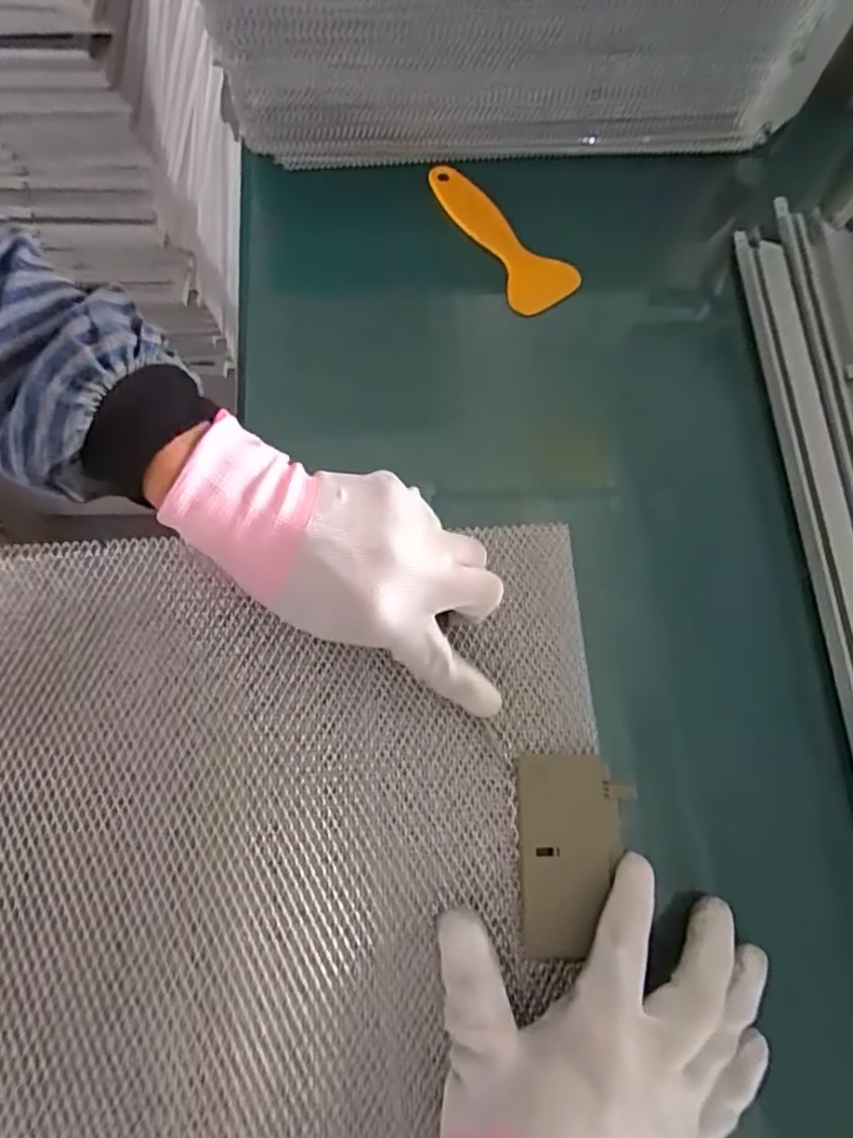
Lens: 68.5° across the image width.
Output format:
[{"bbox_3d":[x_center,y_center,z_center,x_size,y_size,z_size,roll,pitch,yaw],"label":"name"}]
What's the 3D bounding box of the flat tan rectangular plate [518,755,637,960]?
[{"bbox_3d":[0.070,0.131,0.291,0.051,0.005,0.084,1,69,0],"label":"flat tan rectangular plate"}]

